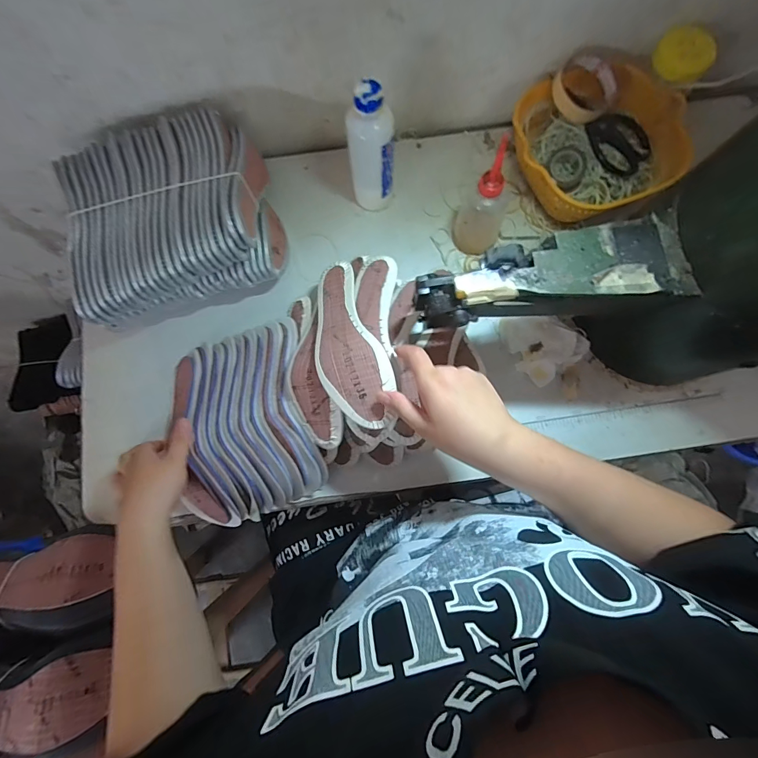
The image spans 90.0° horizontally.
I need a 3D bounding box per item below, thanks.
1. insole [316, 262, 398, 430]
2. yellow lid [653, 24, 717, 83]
[{"bbox_3d":[-0.039,-0.049,0.436,0.074,0.035,0.216,-16,64,-3],"label":"insole"},{"bbox_3d":[0.405,-0.430,0.503,0.071,0.053,0.006,37,59,-7],"label":"yellow lid"}]

